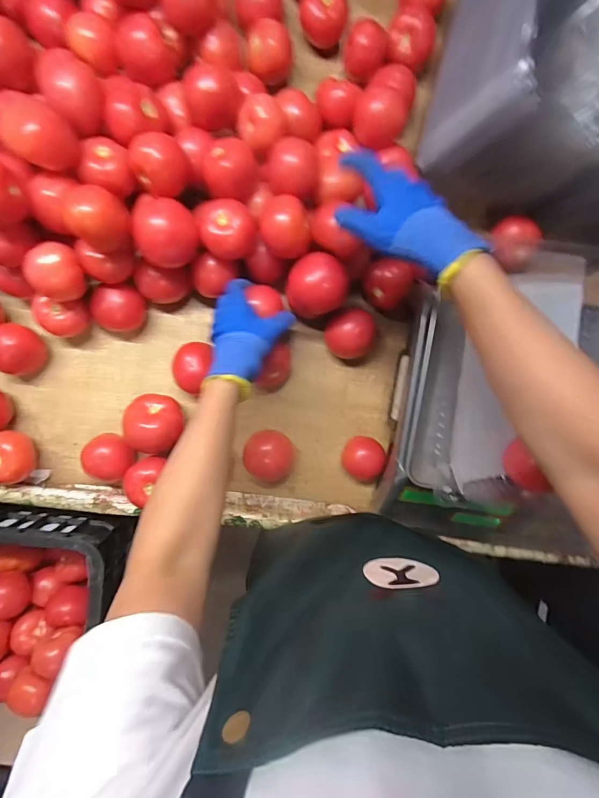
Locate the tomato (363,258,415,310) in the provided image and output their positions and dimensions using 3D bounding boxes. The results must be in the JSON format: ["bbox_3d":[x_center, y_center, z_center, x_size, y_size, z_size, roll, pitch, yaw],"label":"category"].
[{"bbox_3d":[0.115,-0.153,0.522,0.060,0.053,0.052,23,92,-5],"label":"tomato"}]

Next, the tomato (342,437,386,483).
[{"bbox_3d":[0.088,0.083,0.548,0.053,0.053,0.060,17,92,-4],"label":"tomato"}]

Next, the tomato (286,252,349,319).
[{"bbox_3d":[0.020,-0.138,0.482,0.070,0.062,0.071,0,93,-4],"label":"tomato"}]

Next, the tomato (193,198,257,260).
[{"bbox_3d":[-0.087,-0.204,0.476,0.065,0.061,0.063,-19,94,-2],"label":"tomato"}]

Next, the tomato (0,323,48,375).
[{"bbox_3d":[-0.370,-0.064,0.505,0.055,0.049,0.064,-8,94,-3],"label":"tomato"}]

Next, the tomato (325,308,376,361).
[{"bbox_3d":[0.067,-0.088,0.526,0.060,0.060,0.064,0,93,-4],"label":"tomato"}]

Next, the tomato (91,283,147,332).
[{"bbox_3d":[-0.240,-0.121,0.513,0.058,0.056,0.059,0,93,-4],"label":"tomato"}]

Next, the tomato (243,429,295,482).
[{"bbox_3d":[-0.042,0.075,0.534,0.065,0.060,0.065,0,93,-4],"label":"tomato"}]

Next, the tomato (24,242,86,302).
[{"bbox_3d":[-0.284,-0.148,0.454,0.052,0.048,0.064,30,91,-5],"label":"tomato"}]

